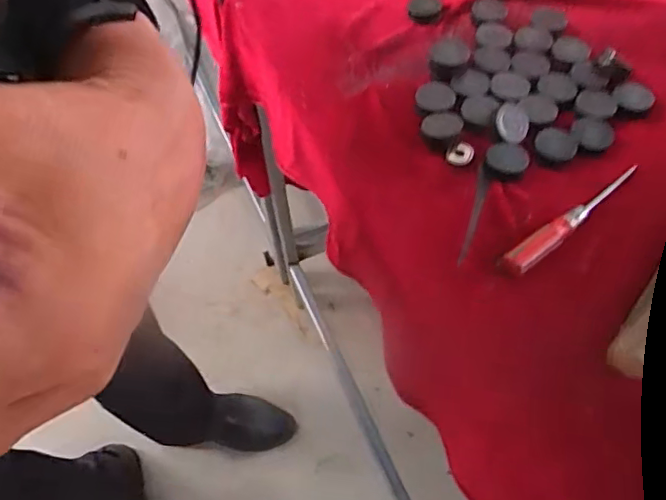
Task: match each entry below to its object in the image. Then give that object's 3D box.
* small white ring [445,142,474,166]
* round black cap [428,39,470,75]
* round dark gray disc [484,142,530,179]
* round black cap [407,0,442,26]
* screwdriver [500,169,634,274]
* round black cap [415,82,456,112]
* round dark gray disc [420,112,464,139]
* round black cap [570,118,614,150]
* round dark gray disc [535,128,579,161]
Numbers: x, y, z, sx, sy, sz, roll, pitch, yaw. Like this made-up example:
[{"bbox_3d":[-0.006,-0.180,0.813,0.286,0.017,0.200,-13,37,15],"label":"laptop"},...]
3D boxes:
[{"bbox_3d":[0.102,-0.077,0.452,0.021,0.005,0.019,6,88,9],"label":"small white ring"},{"bbox_3d":[0.101,-0.166,0.494,0.033,0.025,0.032,0,58,1],"label":"round black cap"},{"bbox_3d":[0.137,-0.071,0.443,0.034,0.004,0.028,-26,77,-5],"label":"round dark gray disc"},{"bbox_3d":[0.088,-0.232,0.544,0.032,0.009,0.035,0,58,1],"label":"round black cap"},{"bbox_3d":[0.179,-0.023,0.413,0.141,0.016,0.017,-32,62,-18],"label":"screwdriver"},{"bbox_3d":[0.086,-0.130,0.475,0.032,0.004,0.035,0,58,1],"label":"round black cap"},{"bbox_3d":[0.089,-0.102,0.460,0.032,0.005,0.025,11,59,8],"label":"round dark gray disc"},{"bbox_3d":[0.208,-0.093,0.452,0.032,0.005,0.029,22,61,14],"label":"round black cap"},{"bbox_3d":[0.179,-0.084,0.450,0.032,0.006,0.028,20,60,13],"label":"round dark gray disc"}]

